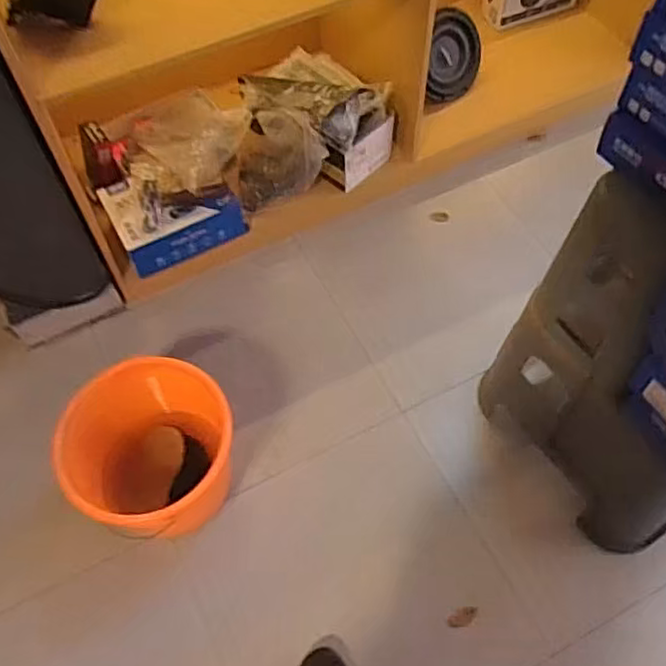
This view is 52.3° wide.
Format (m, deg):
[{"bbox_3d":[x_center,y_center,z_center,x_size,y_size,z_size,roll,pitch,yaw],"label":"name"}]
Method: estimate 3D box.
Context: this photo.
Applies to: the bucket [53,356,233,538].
[{"bbox_3d":[-0.347,0.274,1.376,0.294,0.331,0.274,-1,59,1],"label":"bucket"}]

